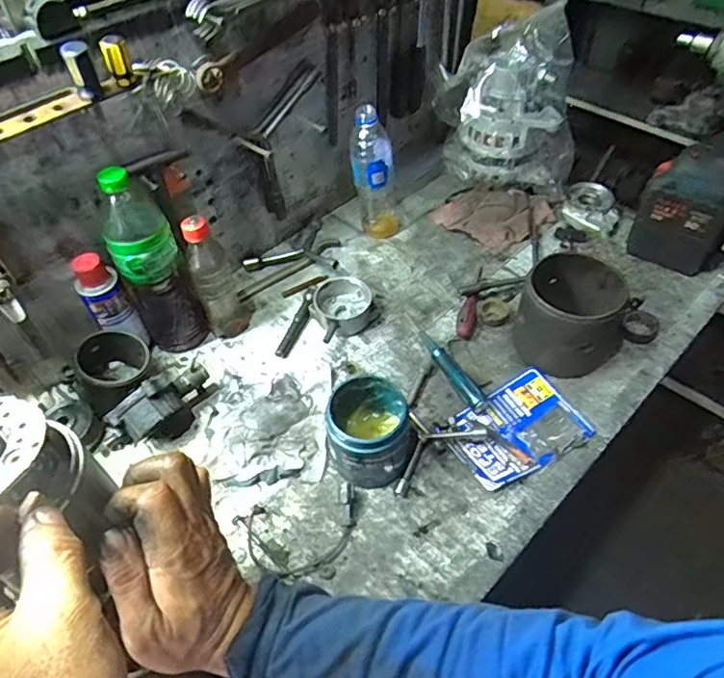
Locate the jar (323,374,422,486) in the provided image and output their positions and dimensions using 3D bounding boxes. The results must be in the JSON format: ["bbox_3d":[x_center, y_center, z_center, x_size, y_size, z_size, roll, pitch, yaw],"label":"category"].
[{"bbox_3d":[0.013,0.104,0.635,0.096,0.097,0.097,-1,49,2],"label":"jar"}]

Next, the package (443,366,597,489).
[{"bbox_3d":[0.187,0.108,0.683,0.160,0.010,0.114,-24,52,-18],"label":"package"}]

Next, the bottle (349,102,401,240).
[{"bbox_3d":[0.021,-0.257,0.857,0.074,0.207,0.073,-2,49,1],"label":"bottle"}]

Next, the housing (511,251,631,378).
[{"bbox_3d":[0.276,-0.030,0.722,0.121,0.115,0.127,-1,49,2],"label":"housing"}]

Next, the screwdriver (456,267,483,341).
[{"bbox_3d":[0.161,-0.059,0.809,0.025,0.020,0.146,12,50,13],"label":"screwdriver"}]

